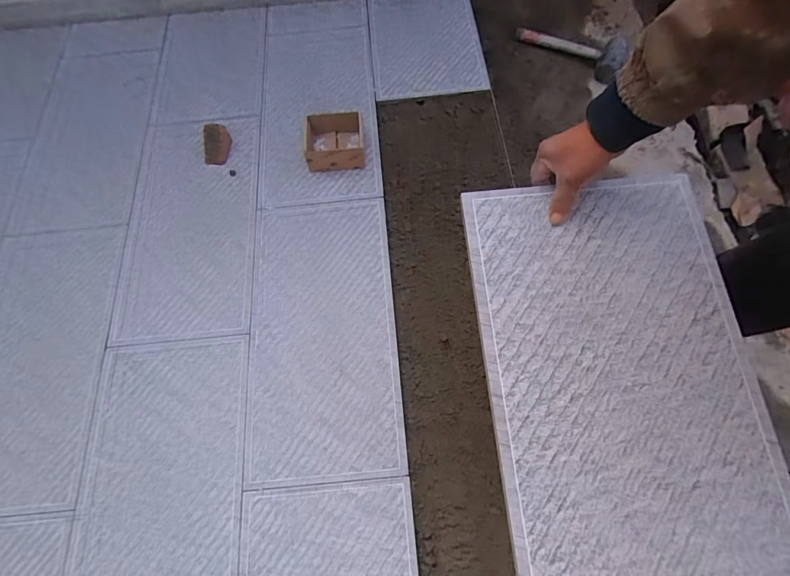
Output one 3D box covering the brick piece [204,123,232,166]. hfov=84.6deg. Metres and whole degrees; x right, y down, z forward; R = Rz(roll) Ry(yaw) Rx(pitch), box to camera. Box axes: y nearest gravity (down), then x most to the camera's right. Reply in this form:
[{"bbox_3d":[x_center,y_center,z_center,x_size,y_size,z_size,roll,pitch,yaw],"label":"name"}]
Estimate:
[{"bbox_3d":[-0.454,-0.366,1.093,0.059,0.050,0.088,1,66,4],"label":"brick piece"}]

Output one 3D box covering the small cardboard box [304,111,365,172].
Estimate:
[{"bbox_3d":[-0.147,-0.360,1.072,0.138,0.070,0.132,-6,66,1],"label":"small cardboard box"}]

